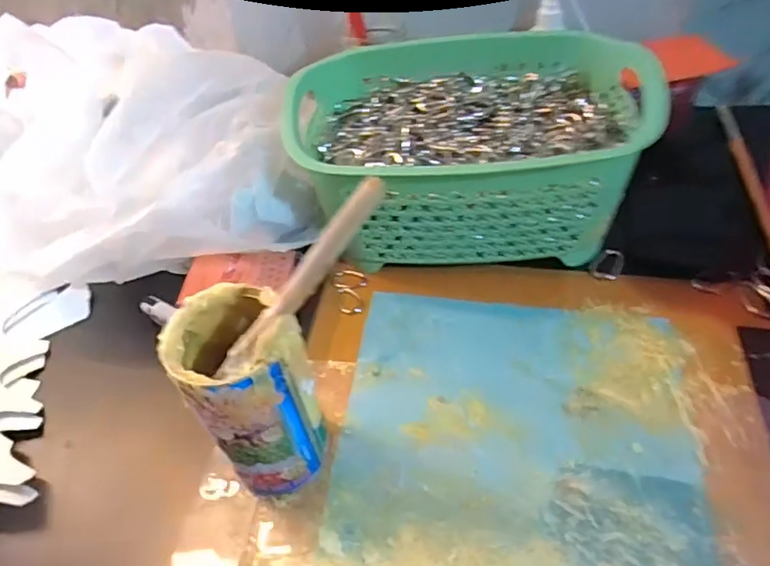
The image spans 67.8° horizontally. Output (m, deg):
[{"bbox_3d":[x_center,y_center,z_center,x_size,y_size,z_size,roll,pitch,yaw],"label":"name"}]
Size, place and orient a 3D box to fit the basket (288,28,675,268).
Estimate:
[{"bbox_3d":[0.069,-0.115,0.485,0.264,0.122,0.202,-2,46,7],"label":"basket"}]

